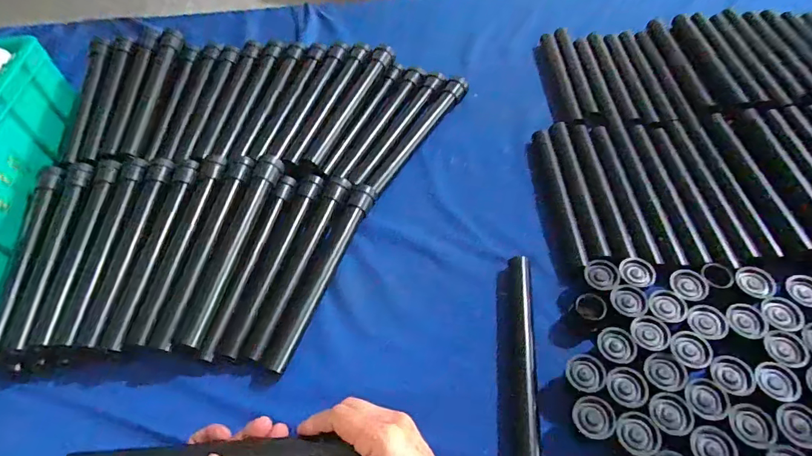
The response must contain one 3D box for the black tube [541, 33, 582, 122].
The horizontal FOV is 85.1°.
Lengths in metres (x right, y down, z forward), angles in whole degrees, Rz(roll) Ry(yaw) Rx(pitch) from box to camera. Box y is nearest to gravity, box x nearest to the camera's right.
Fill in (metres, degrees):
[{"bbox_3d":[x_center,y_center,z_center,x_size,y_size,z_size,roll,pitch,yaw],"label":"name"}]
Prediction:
[{"bbox_3d":[0.237,-0.235,0.685,0.025,0.019,0.198,-3,54,2],"label":"black tube"}]

